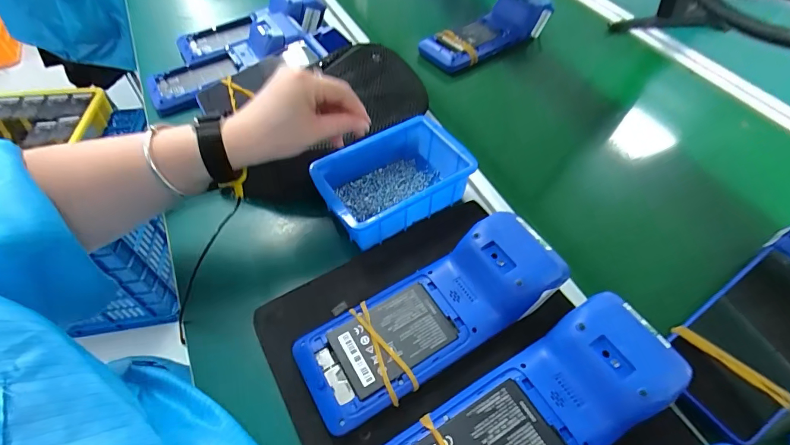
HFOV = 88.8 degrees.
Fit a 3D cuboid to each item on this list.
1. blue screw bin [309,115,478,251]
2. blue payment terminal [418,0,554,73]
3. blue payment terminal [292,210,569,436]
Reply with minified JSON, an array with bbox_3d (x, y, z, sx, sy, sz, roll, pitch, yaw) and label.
[{"bbox_3d":[0.000,-0.043,0.425,0.148,0.054,0.098,-27,59,-20],"label":"blue screw bin"},{"bbox_3d":[0.144,-0.306,0.638,0.221,0.063,0.070,-31,60,-22],"label":"blue payment terminal"},{"bbox_3d":[0.034,0.069,0.332,0.211,0.055,0.087,-25,58,-18],"label":"blue payment terminal"}]

